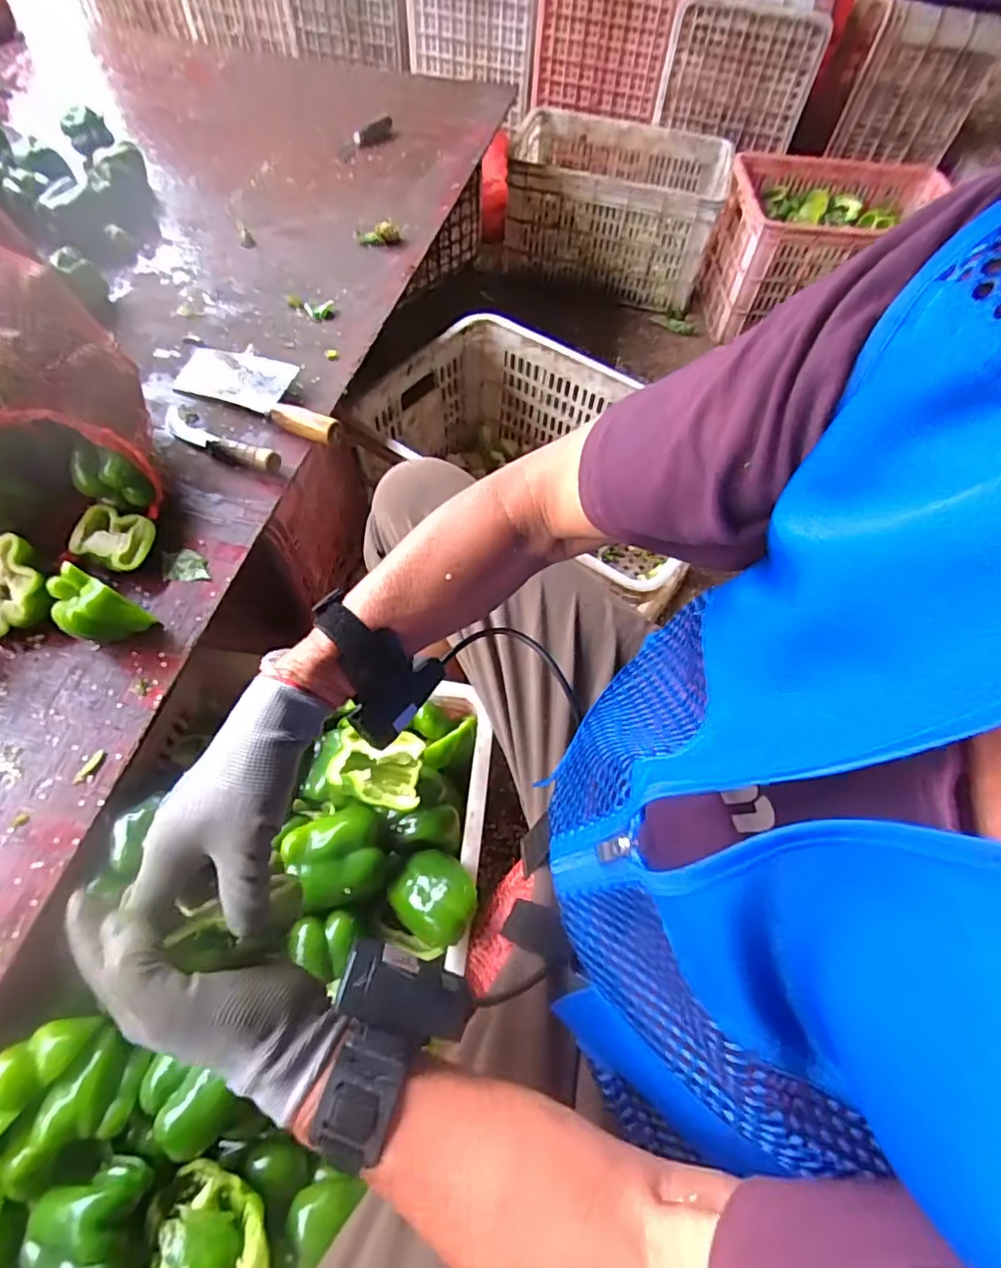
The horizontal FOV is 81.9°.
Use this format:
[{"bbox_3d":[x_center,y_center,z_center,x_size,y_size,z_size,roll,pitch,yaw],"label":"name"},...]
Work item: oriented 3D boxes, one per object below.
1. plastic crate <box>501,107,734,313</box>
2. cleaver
[{"bbox_3d":[0.267,-1.051,1.431,0.492,0.255,0.326,13,59,0],"label":"plastic crate"},{"bbox_3d":[-0.298,-0.314,0.726,0.262,0.035,0.091,25,62,10],"label":"cleaver"}]

